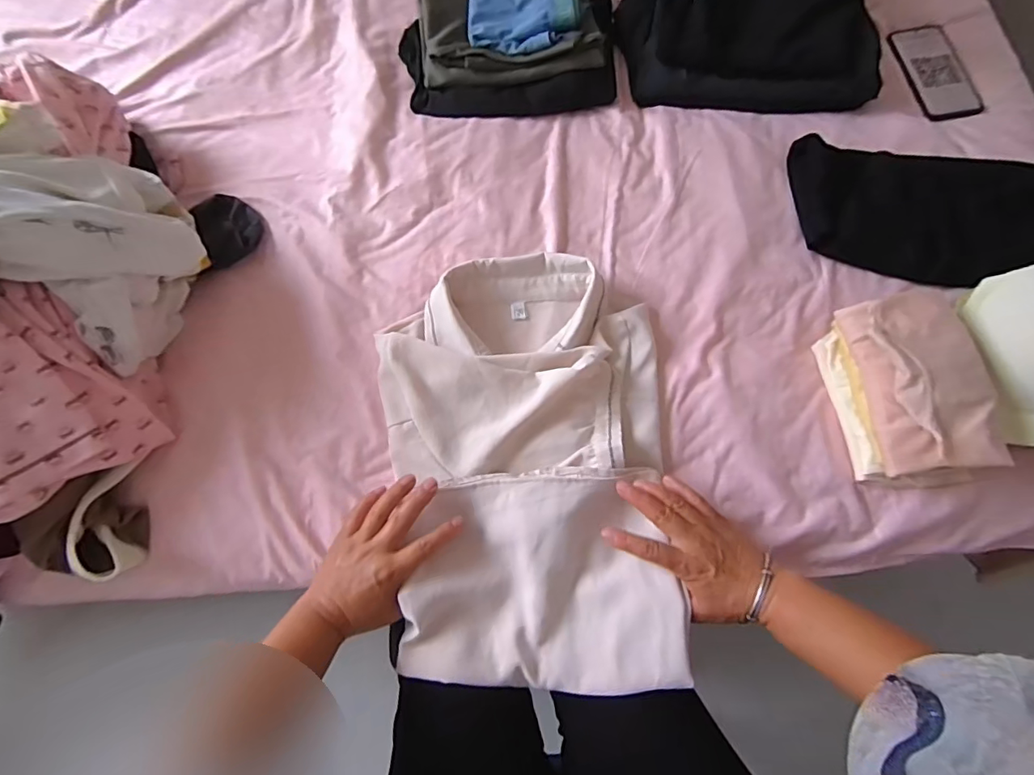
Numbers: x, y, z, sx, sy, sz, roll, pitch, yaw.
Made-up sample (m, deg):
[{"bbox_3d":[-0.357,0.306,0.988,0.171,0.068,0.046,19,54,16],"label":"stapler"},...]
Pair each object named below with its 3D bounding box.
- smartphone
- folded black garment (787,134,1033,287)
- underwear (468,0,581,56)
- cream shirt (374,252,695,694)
[{"bbox_3d":[0.585,-0.445,0.706,0.081,0.014,0.168,-6,73,-2],"label":"smartphone"},{"bbox_3d":[0.489,-0.212,0.611,0.300,0.045,0.165,13,73,3],"label":"folded black garment"},{"bbox_3d":[0.008,-0.502,0.655,0.143,0.033,0.136,-1,73,-1],"label":"underwear"},{"bbox_3d":[0.009,0.063,0.517,0.285,0.049,0.431,-2,73,-1],"label":"cream shirt"}]

